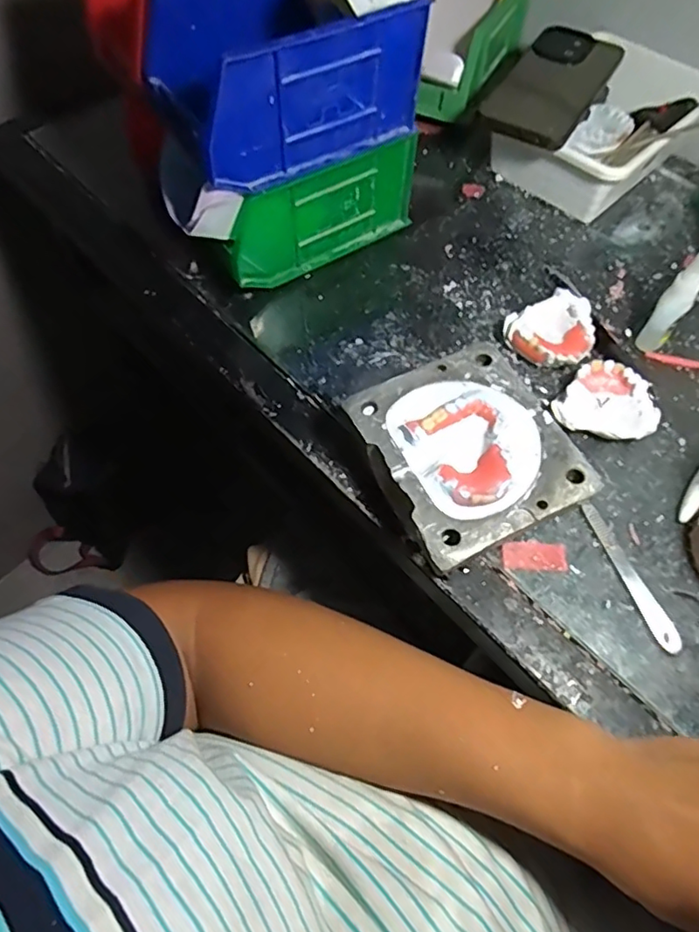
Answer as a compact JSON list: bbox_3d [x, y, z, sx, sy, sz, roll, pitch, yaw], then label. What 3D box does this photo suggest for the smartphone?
[{"bbox_3d":[0.180,-0.338,0.502,0.077,0.011,0.168,28,65,14],"label":"smartphone"}]

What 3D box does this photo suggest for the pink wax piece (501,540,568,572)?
[{"bbox_3d":[0.117,0.056,0.360,0.040,0.004,0.018,3,63,3],"label":"pink wax piece"}]

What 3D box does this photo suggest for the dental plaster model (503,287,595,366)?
[{"bbox_3d":[0.157,-0.099,0.436,0.066,0.026,0.056,-28,65,-13],"label":"dental plaster model"}]

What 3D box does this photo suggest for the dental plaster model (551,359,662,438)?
[{"bbox_3d":[0.183,-0.040,0.404,0.062,0.026,0.057,38,70,19],"label":"dental plaster model"}]

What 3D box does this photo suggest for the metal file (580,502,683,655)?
[{"bbox_3d":[0.173,0.067,0.353,0.013,0.004,0.098,-19,64,-8],"label":"metal file"}]

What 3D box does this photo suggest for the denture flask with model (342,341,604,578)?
[{"bbox_3d":[0.074,-0.005,0.372,0.113,0.044,0.126,-25,64,-11],"label":"denture flask with model"}]

